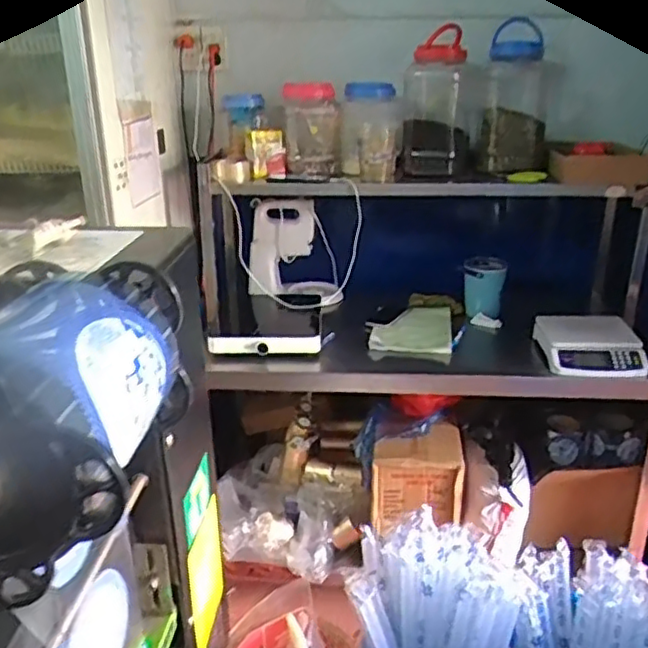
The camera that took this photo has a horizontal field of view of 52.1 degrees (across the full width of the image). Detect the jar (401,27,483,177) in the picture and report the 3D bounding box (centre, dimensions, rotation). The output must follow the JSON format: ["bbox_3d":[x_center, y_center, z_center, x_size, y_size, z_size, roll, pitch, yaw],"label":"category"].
[{"bbox_3d":[0.299,-0.547,1.699,0.204,0.327,0.178,5,23,13],"label":"jar"}]

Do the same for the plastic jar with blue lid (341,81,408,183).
[{"bbox_3d":[0.130,-0.509,1.762,0.162,0.245,0.174,0,22,0],"label":"plastic jar with blue lid"}]

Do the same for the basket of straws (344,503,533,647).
[{"bbox_3d":[0.105,0.343,0.644,0.144,0.267,0.153,-16,27,-34],"label":"basket of straws"}]

